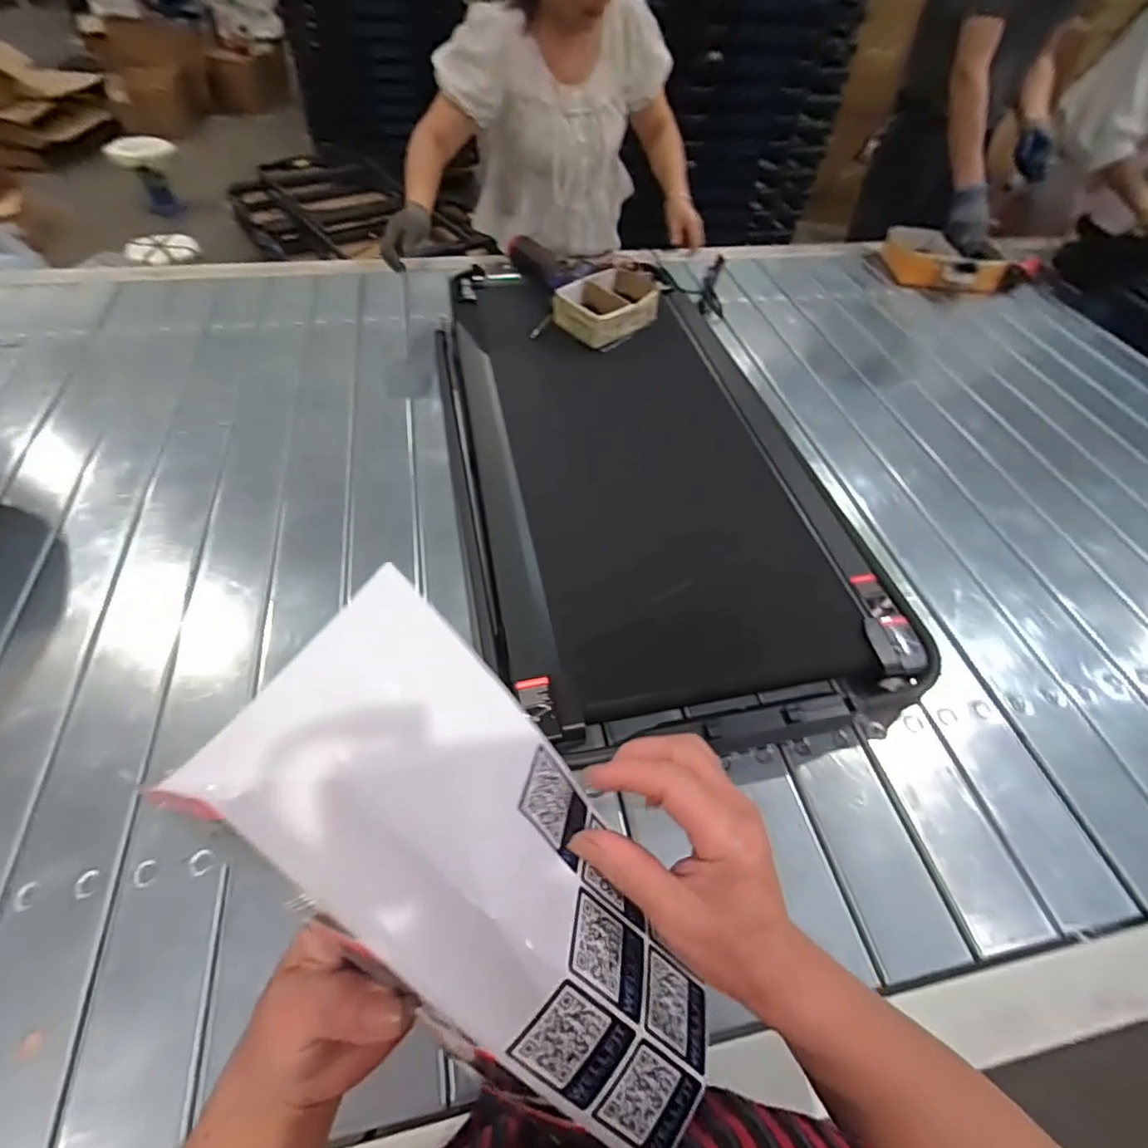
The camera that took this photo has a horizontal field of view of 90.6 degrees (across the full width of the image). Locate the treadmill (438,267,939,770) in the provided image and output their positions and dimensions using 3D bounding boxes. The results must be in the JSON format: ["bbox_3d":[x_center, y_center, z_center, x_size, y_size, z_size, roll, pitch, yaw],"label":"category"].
[{"bbox_3d":[0.082,-0.201,0.931,0.531,0.103,1.004,-8,51,-9],"label":"treadmill"}]

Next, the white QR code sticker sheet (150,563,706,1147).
[{"bbox_3d":[-0.025,0.126,0.231,0.103,0.035,0.253,-42,108,-30],"label":"white QR code sticker sheet"}]

